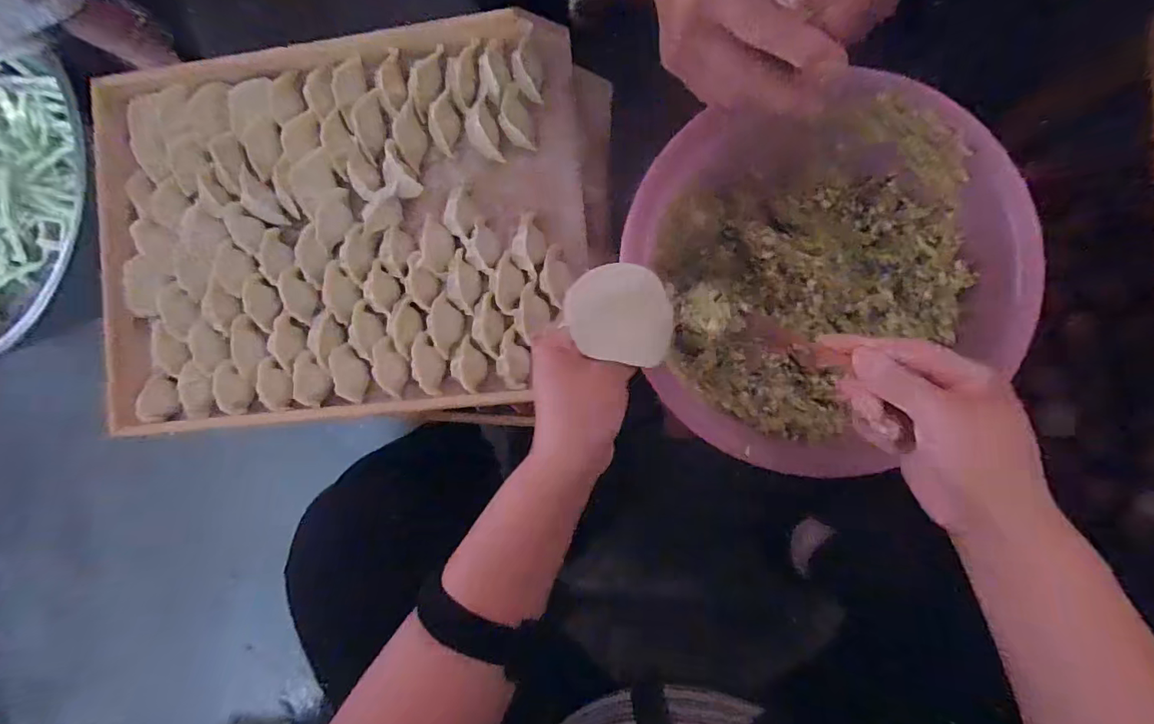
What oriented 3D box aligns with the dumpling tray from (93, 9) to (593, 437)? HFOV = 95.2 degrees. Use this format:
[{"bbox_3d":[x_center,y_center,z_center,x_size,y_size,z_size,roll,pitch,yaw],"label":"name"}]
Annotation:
[{"bbox_3d":[-0.207,-0.115,0.467,0.417,0.043,0.323,-6,89,7],"label":"dumpling tray"}]

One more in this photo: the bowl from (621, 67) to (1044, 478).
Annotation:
[{"bbox_3d":[0.198,-0.058,0.430,0.276,0.096,0.242,-27,87,6],"label":"bowl"}]

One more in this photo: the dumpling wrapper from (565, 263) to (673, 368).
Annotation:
[{"bbox_3d":[0.030,-0.032,0.345,0.077,0.005,0.063,9,84,-22],"label":"dumpling wrapper"}]

